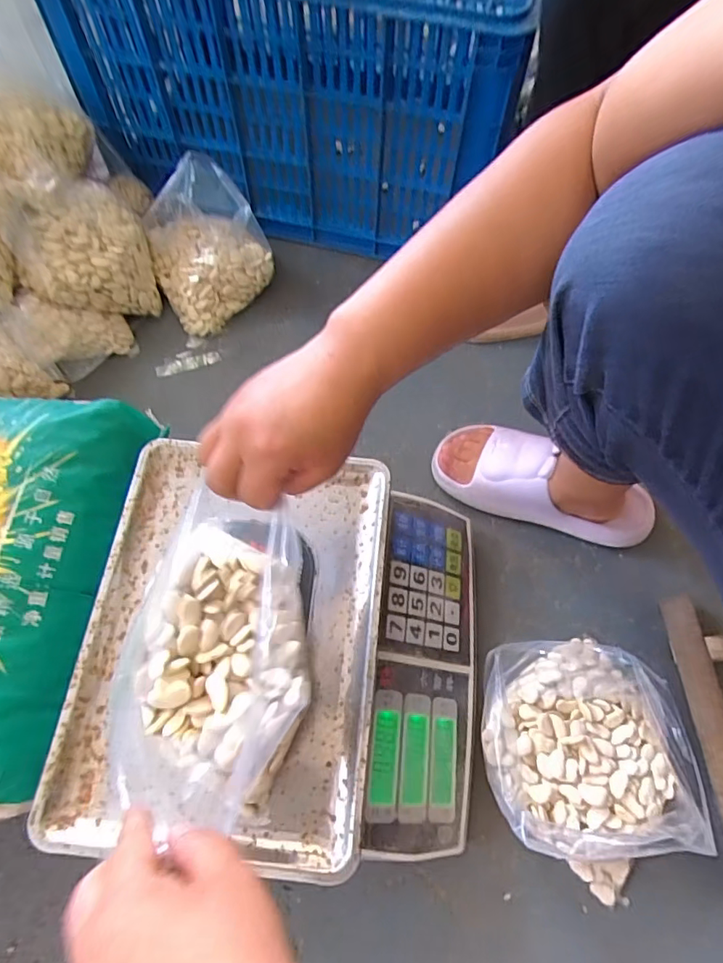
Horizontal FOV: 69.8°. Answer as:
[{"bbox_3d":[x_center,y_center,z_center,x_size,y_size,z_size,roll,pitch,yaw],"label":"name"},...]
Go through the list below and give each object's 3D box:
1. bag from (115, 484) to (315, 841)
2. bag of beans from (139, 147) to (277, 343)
[{"bbox_3d":[-0.109,0.135,0.398,0.133,0.081,0.223,6,67,2],"label":"bag"},{"bbox_3d":[-0.211,-0.315,0.699,0.146,0.127,0.173,-30,70,-13],"label":"bag of beans"}]

